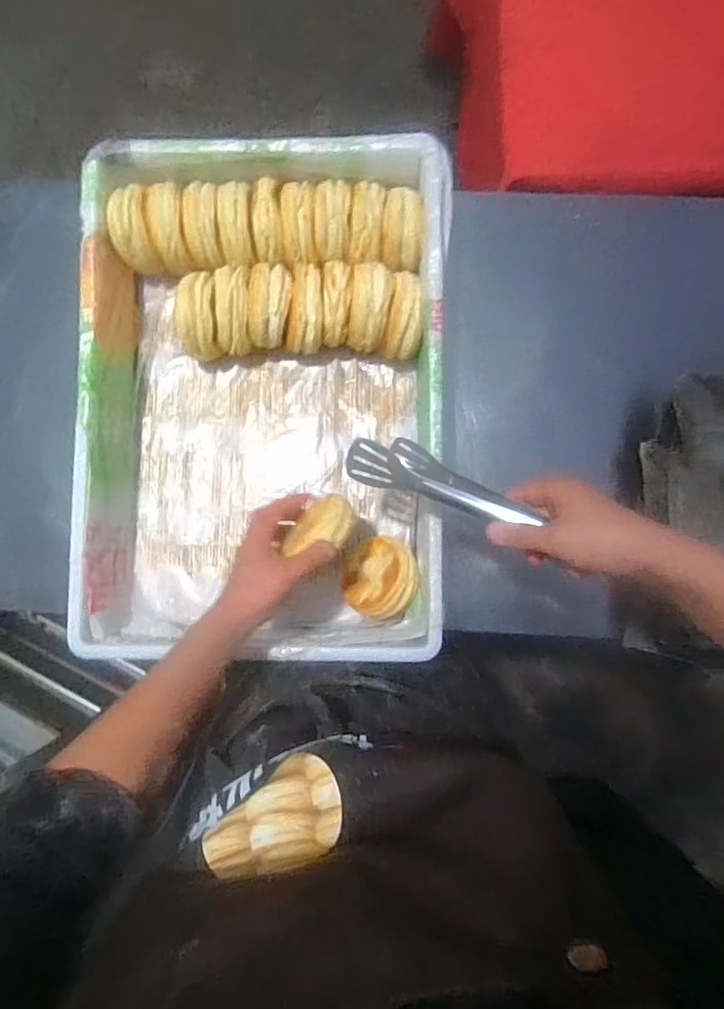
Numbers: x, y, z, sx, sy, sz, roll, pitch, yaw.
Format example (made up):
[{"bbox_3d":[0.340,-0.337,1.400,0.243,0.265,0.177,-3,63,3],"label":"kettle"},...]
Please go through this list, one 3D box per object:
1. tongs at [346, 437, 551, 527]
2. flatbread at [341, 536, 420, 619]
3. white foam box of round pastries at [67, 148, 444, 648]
[{"bbox_3d":[0.085,-0.021,0.550,0.191,0.096,0.040,25,111,25],"label":"tongs"},{"bbox_3d":[0.019,0.088,0.657,0.038,0.103,0.093,32,80,-41],"label":"flatbread"},{"bbox_3d":[-0.108,-0.122,0.672,0.424,0.121,0.590,0,87,1],"label":"white foam box of round pastries"}]

